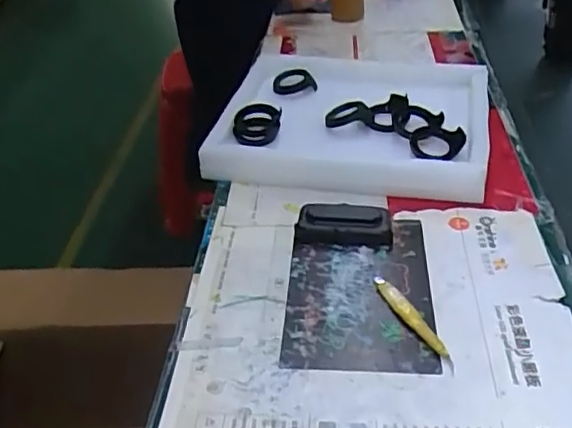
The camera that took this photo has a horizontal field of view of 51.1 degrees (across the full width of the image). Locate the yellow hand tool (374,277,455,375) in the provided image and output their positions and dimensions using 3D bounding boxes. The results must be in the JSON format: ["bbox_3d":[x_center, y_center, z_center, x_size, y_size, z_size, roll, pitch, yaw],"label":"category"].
[{"bbox_3d":[0.119,0.098,0.571,0.016,0.013,0.124,-18,40,-15],"label":"yellow hand tool"}]

